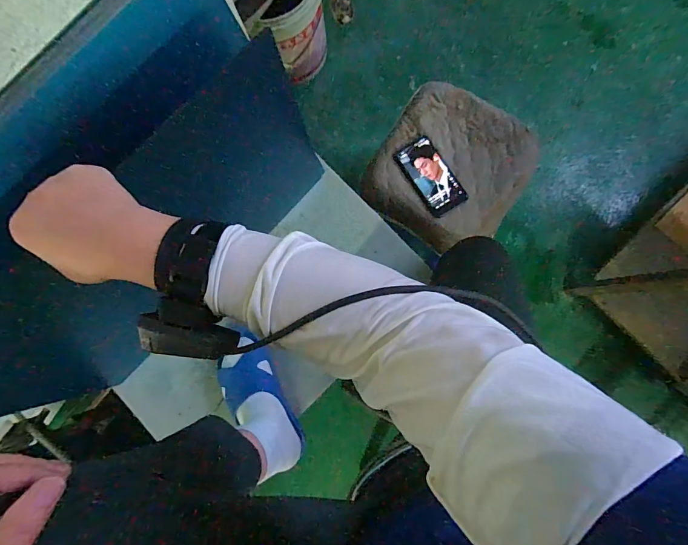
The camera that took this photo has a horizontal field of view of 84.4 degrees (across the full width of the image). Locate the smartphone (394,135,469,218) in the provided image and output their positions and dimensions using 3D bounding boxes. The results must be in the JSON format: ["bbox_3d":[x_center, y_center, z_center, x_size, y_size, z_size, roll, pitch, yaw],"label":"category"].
[{"bbox_3d":[0.182,-0.202,0.794,0.083,0.012,0.164,-32,87,-5],"label":"smartphone"}]

